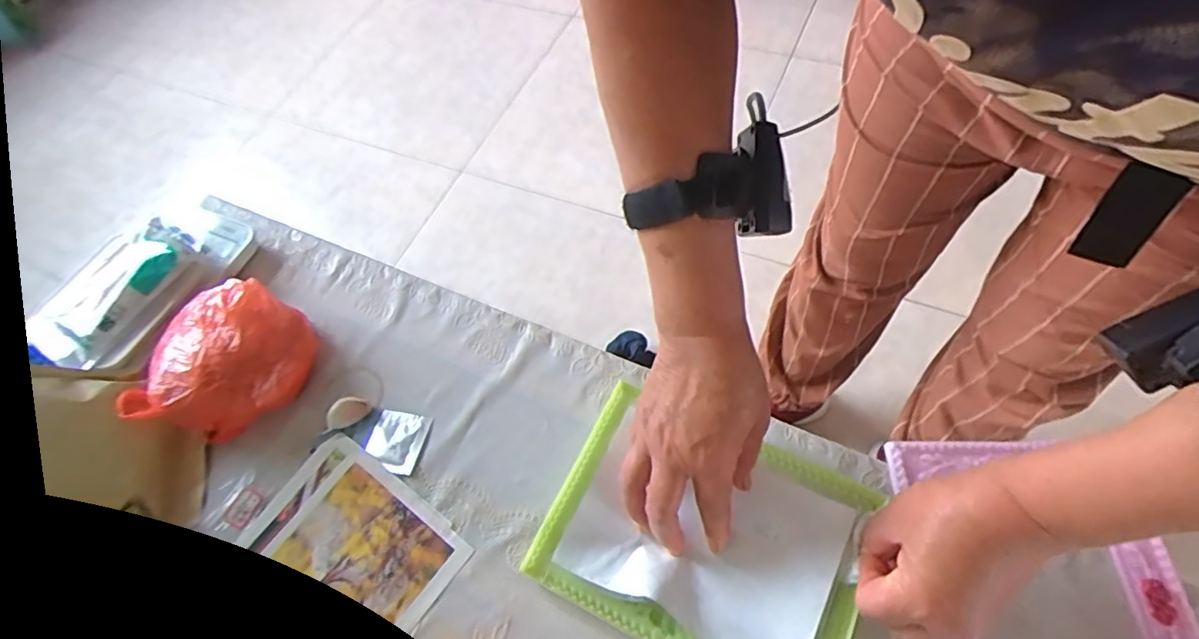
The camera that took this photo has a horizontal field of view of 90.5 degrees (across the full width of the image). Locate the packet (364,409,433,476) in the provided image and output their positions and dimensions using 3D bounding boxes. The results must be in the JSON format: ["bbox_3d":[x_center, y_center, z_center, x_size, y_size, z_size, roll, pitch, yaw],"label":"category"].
[{"bbox_3d":[-0.168,0.098,0.488,0.049,0.004,0.049,10,62,12],"label":"packet"}]

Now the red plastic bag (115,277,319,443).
[{"bbox_3d":[-0.320,0.031,0.507,0.131,0.050,0.133,10,63,13],"label":"red plastic bag"}]

